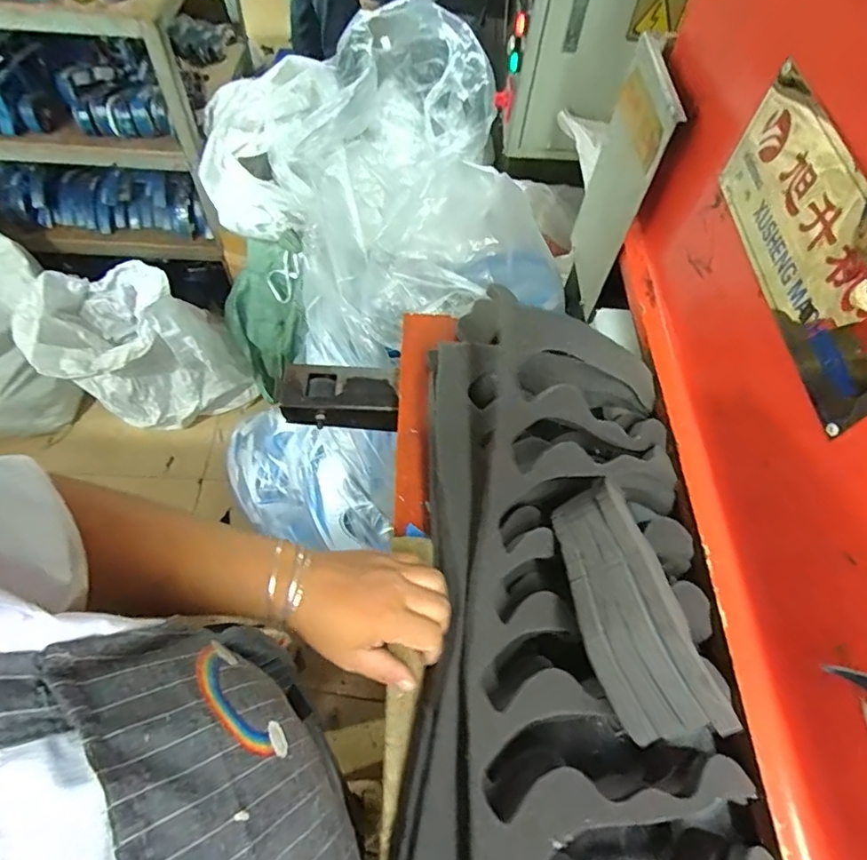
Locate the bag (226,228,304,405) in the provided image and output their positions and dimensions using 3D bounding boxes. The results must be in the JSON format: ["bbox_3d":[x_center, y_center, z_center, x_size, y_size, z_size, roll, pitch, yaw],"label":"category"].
[{"bbox_3d":[-0.444,-0.298,1.512,0.232,0.495,0.179,-29,68,-17],"label":"bag"}]

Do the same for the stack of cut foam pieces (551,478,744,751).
[{"bbox_3d":[0.141,0.125,0.396,0.072,0.043,0.193,-8,51,-7],"label":"stack of cut foam pieces"}]

